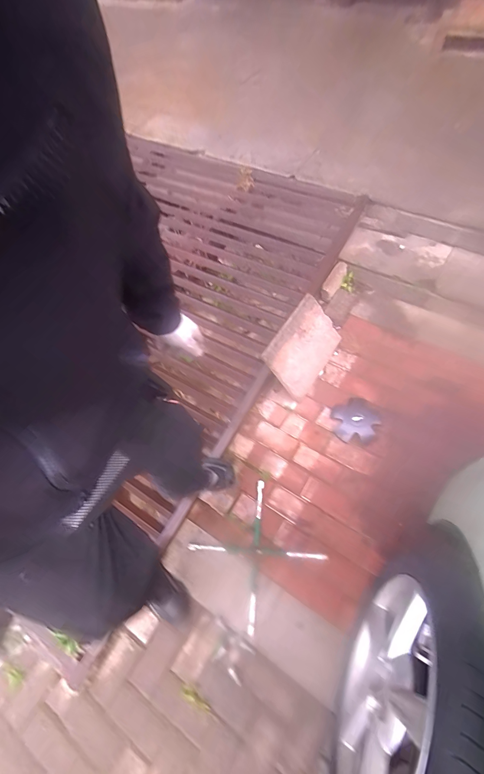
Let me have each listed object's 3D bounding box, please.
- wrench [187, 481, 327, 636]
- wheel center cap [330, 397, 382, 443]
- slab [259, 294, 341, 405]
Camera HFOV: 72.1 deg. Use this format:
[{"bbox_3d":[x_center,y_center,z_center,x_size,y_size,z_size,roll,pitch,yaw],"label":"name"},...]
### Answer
[{"bbox_3d":[0.051,0.597,1.201,0.359,0.047,0.354,-38,65,-16],"label":"wrench"},{"bbox_3d":[0.484,0.140,1.406,0.209,0.029,0.184,-27,62,-10],"label":"wheel center cap"},{"bbox_3d":[0.268,-0.169,1.410,0.036,0.310,0.374,1,53,51],"label":"slab"}]

